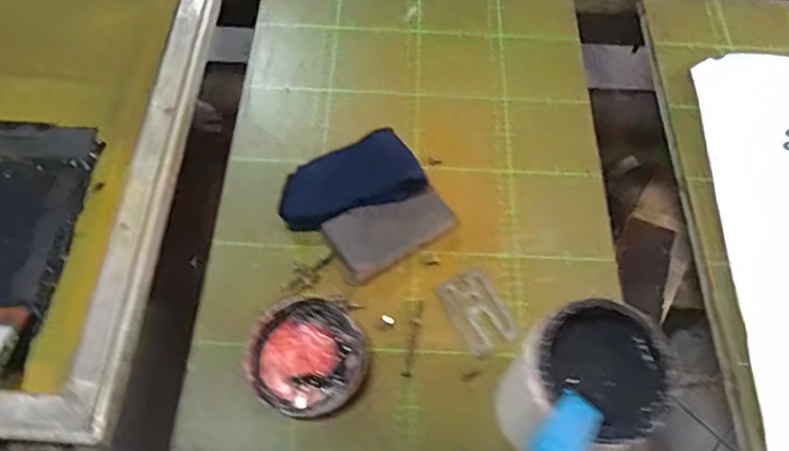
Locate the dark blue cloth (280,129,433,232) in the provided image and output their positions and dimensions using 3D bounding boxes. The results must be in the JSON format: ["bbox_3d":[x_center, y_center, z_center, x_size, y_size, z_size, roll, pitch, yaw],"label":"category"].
[{"bbox_3d":[-0.048,-0.047,0.630,0.143,0.028,0.078,-18,63,-12],"label":"dark blue cloth"}]

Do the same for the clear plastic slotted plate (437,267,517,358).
[{"bbox_3d":[0.079,0.080,0.585,0.050,0.004,0.077,-25,65,-15],"label":"clear plastic slotted plate"}]

